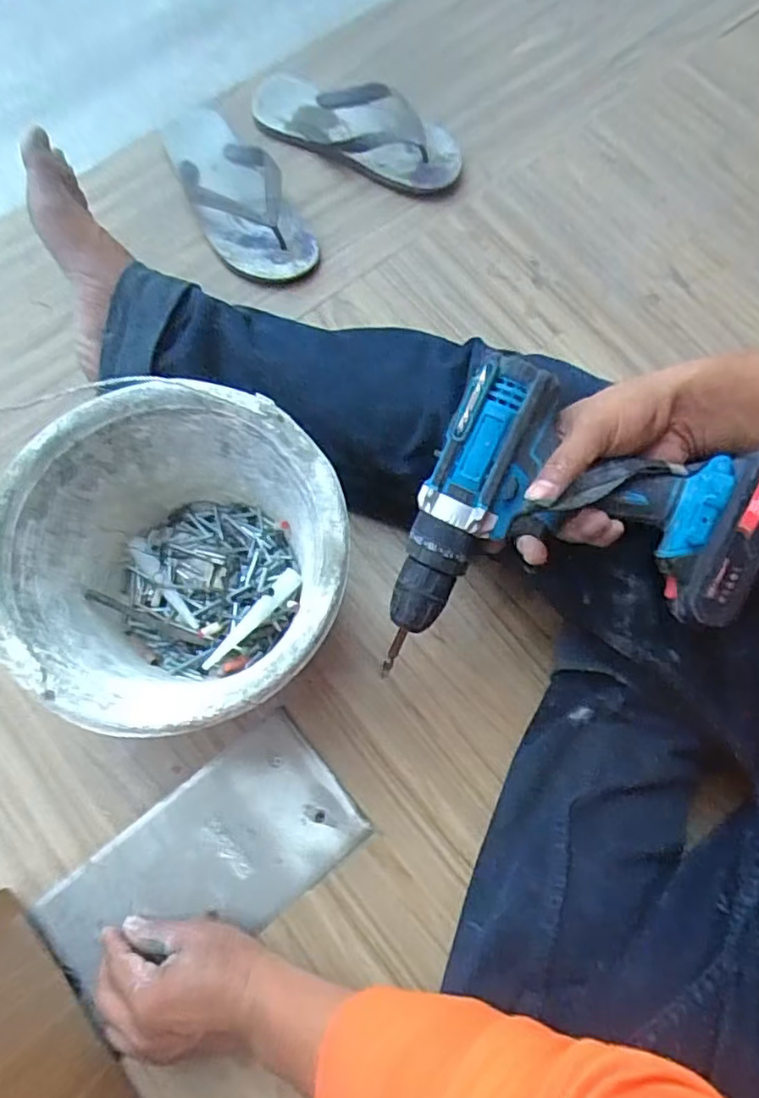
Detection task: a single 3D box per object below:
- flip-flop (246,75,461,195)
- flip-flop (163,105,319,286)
[{"bbox_3d":[-0.027,-0.483,0.734,0.250,0.045,0.110,23,74,7],"label":"flip-flop"},{"bbox_3d":[-0.158,-0.394,0.704,0.100,0.040,0.256,-26,75,-8],"label":"flip-flop"}]

